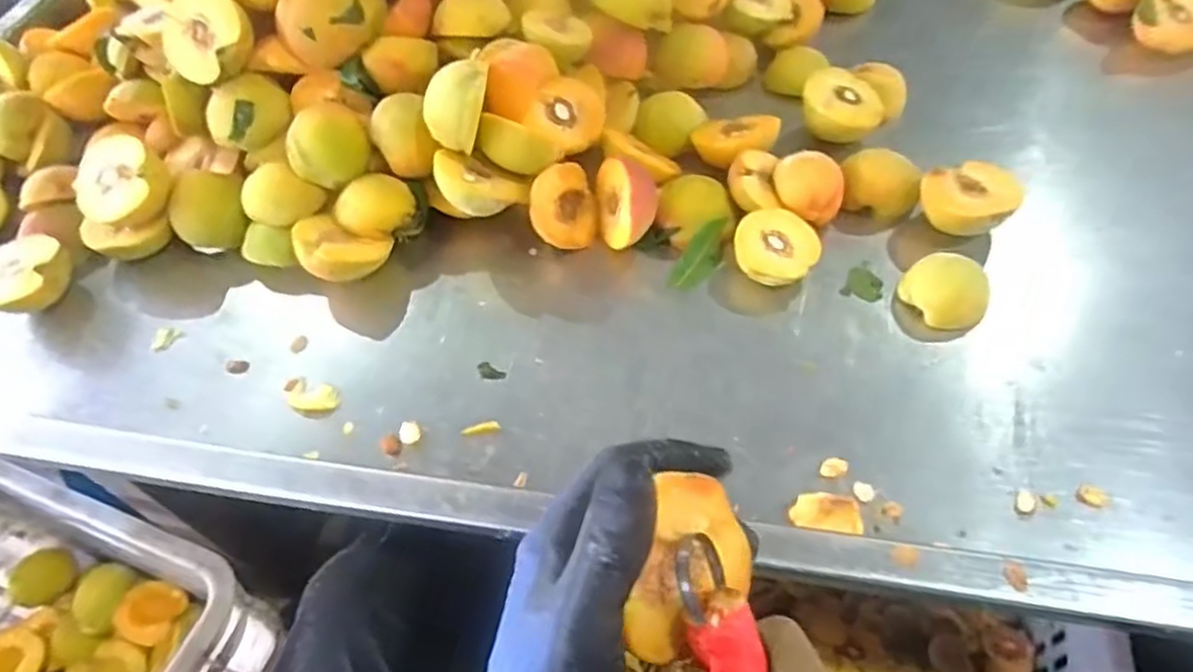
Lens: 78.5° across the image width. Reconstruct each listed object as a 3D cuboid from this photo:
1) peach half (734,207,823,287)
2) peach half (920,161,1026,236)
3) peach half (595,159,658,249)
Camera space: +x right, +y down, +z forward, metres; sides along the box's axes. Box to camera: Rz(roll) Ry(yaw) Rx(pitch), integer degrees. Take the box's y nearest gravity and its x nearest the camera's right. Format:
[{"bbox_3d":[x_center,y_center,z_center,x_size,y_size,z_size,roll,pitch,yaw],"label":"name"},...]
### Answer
[{"bbox_3d":[0.123,-0.058,0.501,0.055,0.029,0.052,-2,54,3],"label":"peach half"},{"bbox_3d":[0.257,-0.093,0.508,0.060,0.029,0.056,-2,54,3],"label":"peach half"},{"bbox_3d":[0.021,-0.095,0.516,0.042,0.062,0.056,-5,54,1],"label":"peach half"}]

